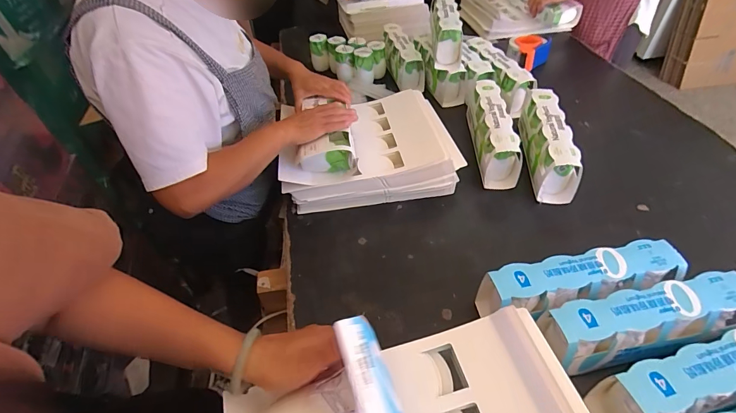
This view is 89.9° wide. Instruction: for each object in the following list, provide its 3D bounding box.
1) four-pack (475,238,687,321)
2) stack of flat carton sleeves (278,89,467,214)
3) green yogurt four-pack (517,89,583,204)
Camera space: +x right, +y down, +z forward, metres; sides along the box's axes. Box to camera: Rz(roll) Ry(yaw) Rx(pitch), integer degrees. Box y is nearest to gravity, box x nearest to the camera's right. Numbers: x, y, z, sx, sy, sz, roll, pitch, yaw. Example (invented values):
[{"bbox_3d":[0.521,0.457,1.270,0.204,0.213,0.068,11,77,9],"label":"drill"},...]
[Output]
[{"bbox_3d":[0.301,0.118,0.537,0.268,0.093,0.076,-10,47,-6],"label":"four-pack"},{"bbox_3d":[-0.001,-0.136,0.808,0.342,0.113,0.281,-7,46,-3],"label":"stack of flat carton sleeves"},{"bbox_3d":[0.370,-0.143,0.765,0.074,0.111,0.275,1,59,4],"label":"green yogurt four-pack"}]

